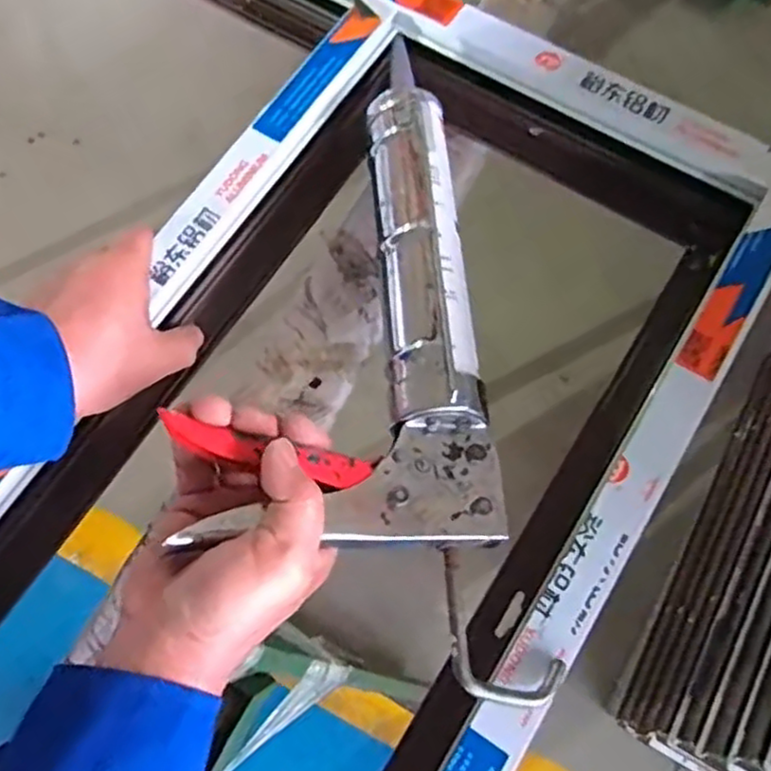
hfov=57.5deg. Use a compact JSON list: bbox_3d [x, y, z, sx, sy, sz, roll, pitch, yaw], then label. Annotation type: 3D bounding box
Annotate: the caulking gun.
[{"bbox_3d":[-0.012,-0.030,0.391,0.171,0.055,0.373,-1,67,2],"label":"caulking gun"}]

